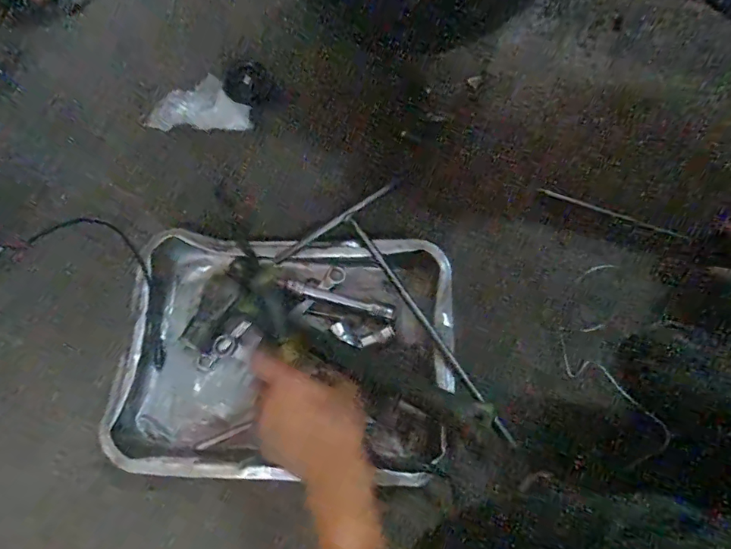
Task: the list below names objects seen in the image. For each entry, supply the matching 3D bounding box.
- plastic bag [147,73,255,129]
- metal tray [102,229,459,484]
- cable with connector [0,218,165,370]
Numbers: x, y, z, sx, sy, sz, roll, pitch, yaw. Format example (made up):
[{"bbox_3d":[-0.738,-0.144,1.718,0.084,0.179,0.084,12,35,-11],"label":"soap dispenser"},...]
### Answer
[{"bbox_3d":[-0.218,-0.224,0.594,0.131,0.013,0.070,-1,95,2],"label":"plastic bag"},{"bbox_3d":[-0.081,0.088,0.489,0.344,0.055,0.268,3,73,2],"label":"metal tray"},{"bbox_3d":[-0.310,0.001,0.511,0.240,0.044,0.114,26,75,8],"label":"cable with connector"}]

